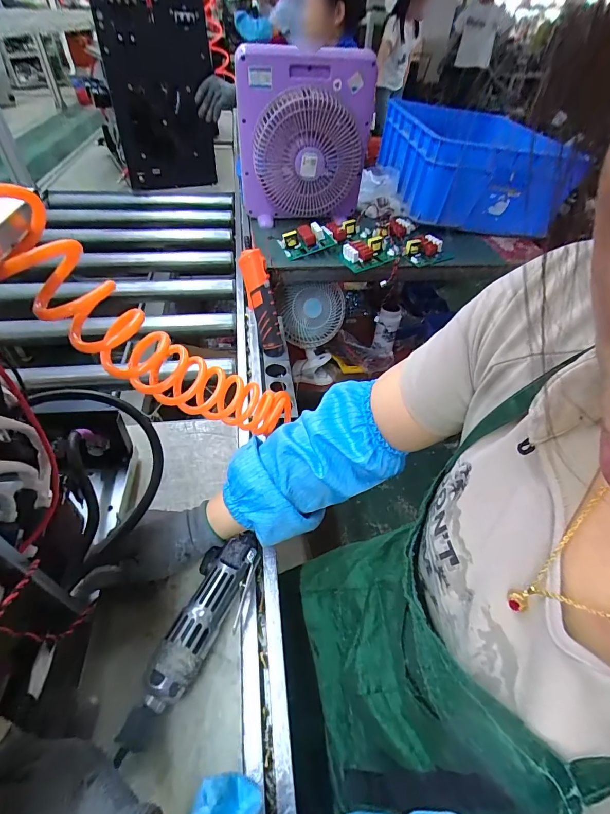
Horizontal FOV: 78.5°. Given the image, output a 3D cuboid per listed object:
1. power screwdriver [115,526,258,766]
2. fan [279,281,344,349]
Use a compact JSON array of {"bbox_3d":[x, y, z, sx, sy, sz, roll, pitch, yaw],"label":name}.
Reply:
[{"bbox_3d":[-0.100,0.217,0.362,0.055,0.044,0.188,16,48,12],"label":"power screwdriver"},{"bbox_3d":[0.029,-0.260,1.051,0.195,0.204,0.057,-9,48,-12],"label":"fan"}]

